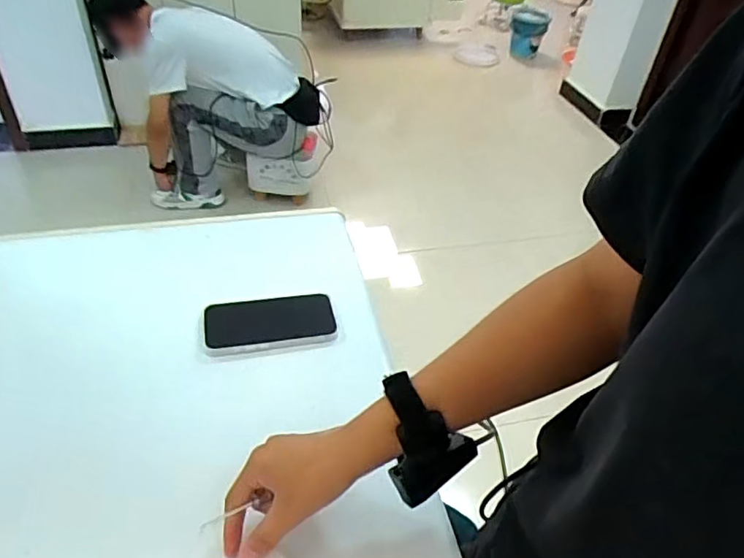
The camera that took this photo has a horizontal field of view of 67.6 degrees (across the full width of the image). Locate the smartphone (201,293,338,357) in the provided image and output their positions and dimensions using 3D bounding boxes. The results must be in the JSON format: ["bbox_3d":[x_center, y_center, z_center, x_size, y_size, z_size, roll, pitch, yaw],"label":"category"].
[{"bbox_3d":[-0.114,0.048,0.629,0.146,0.014,0.076,-7,43,-13],"label":"smartphone"}]

